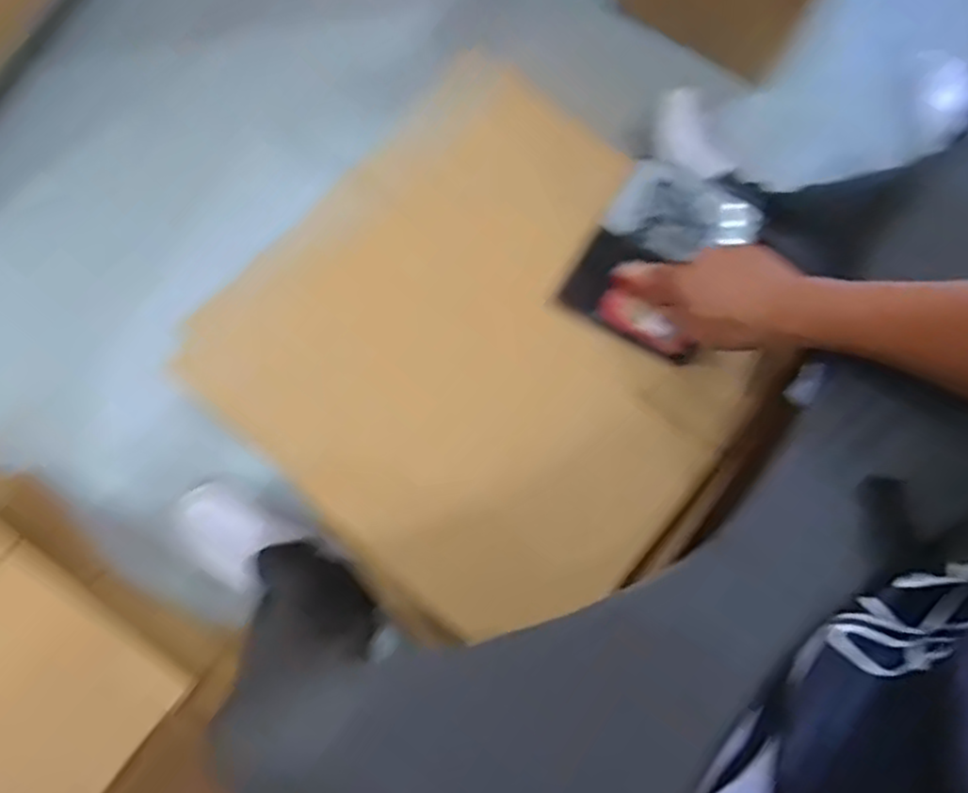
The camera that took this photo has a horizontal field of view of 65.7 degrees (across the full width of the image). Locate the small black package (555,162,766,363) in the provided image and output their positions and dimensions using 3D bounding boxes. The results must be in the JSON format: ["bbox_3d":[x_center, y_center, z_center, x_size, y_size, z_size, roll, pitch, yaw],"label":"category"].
[{"bbox_3d":[0.179,-0.142,0.750,0.142,0.034,0.199,28,70,5],"label":"small black package"}]

